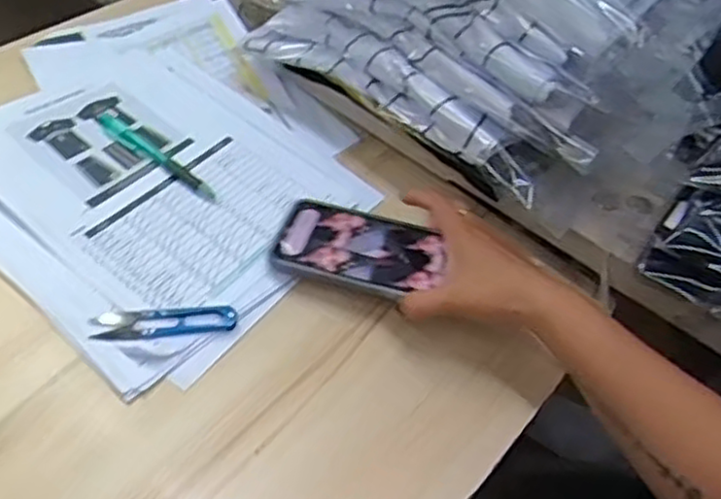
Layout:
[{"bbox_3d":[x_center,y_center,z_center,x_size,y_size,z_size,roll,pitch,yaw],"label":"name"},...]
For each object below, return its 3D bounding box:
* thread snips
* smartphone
[{"bbox_3d":[-0.145,0.056,0.538,0.102,0.011,0.027,-1,48,-11],"label":"thread snips"},{"bbox_3d":[0.000,-0.002,0.586,0.129,0.015,0.081,17,54,7],"label":"smartphone"}]

